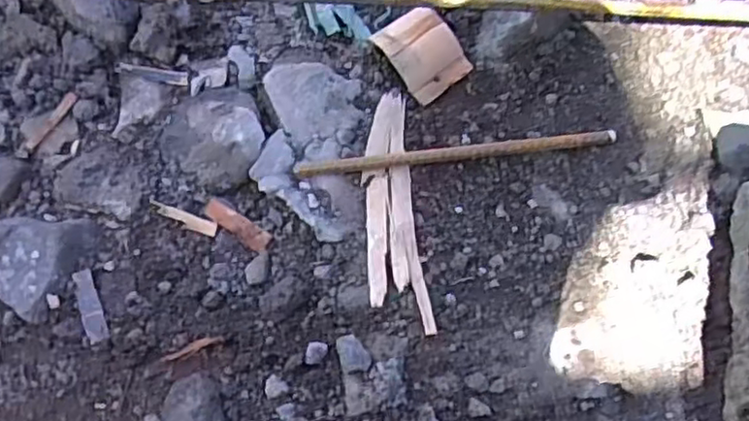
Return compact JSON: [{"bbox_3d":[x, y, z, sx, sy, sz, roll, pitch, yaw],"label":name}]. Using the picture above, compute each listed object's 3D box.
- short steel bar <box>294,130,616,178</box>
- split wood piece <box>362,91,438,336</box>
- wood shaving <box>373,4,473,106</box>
[{"bbox_3d":[0.063,-0.045,0.537,0.246,0.014,0.011,-5,75,-2],"label":"short steel bar"},{"bbox_3d":[0.012,-0.002,0.530,0.042,0.012,0.189,-6,75,-2],"label":"split wood piece"},{"bbox_3d":[0.040,-0.131,0.563,0.056,0.023,0.071,-37,79,-10],"label":"wood shaving"}]

